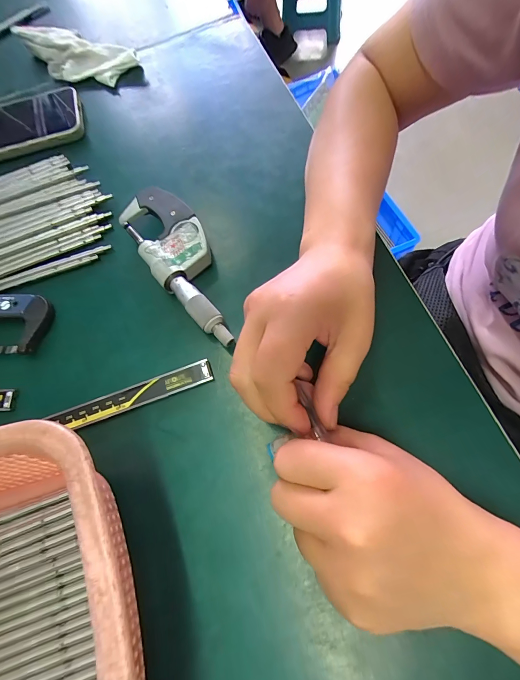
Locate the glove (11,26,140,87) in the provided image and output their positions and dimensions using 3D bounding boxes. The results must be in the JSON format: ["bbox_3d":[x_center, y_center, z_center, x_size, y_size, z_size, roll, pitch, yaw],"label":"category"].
[{"bbox_3d":[-0.216,-0.332,0.379,0.148,0.029,0.062,23,73,14],"label":"glove"}]

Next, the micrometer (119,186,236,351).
[{"bbox_3d":[-0.060,-0.061,0.260,0.052,0.022,0.153,-32,69,-6],"label":"micrometer"}]

